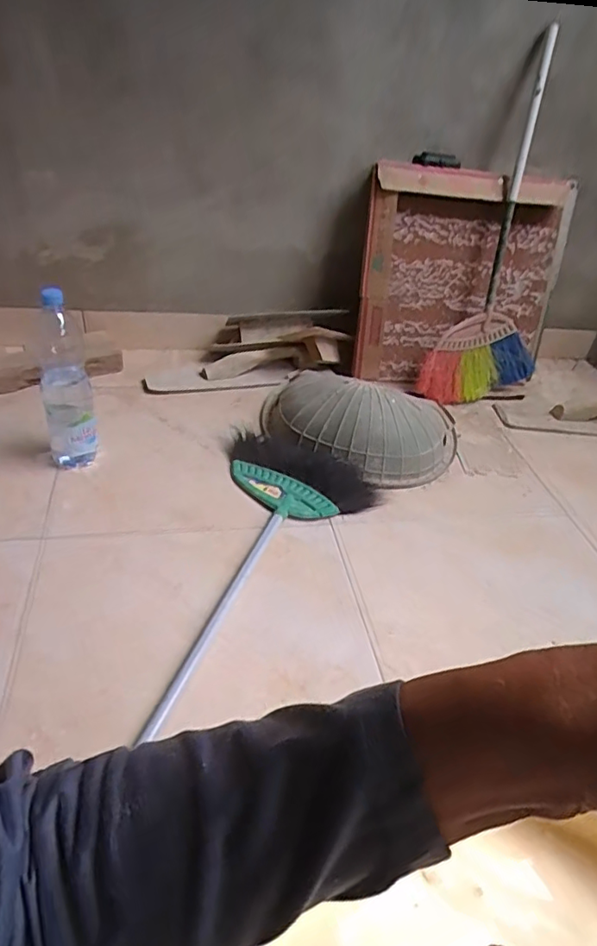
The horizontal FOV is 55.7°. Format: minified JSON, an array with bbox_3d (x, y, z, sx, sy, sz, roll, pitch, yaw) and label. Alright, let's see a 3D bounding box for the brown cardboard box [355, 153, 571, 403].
[{"bbox_3d":[0.420,-0.481,1.443,0.547,0.552,0.077,4,10,-15],"label":"brown cardboard box"}]

